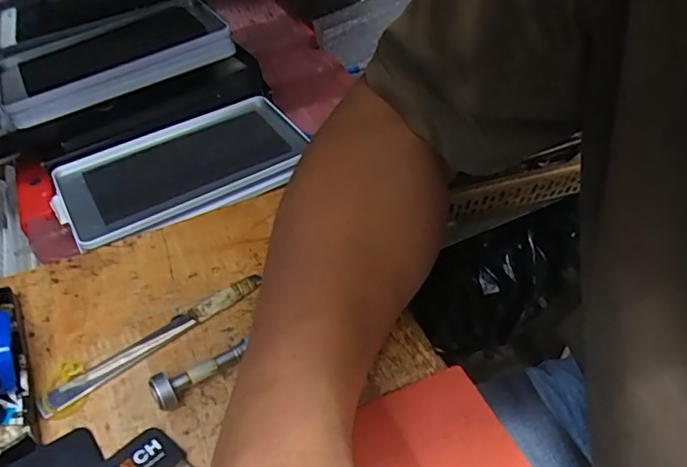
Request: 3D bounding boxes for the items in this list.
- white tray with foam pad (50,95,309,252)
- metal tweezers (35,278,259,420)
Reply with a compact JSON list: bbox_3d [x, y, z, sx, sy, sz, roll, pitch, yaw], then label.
[{"bbox_3d":[-0.121,-0.056,0.420,0.184,0.012,0.100,-23,48,-22],"label":"white tray with foam pad"},{"bbox_3d":[-0.100,0.055,0.294,0.126,0.006,0.013,-32,51,-27],"label":"metal tweezers"}]

